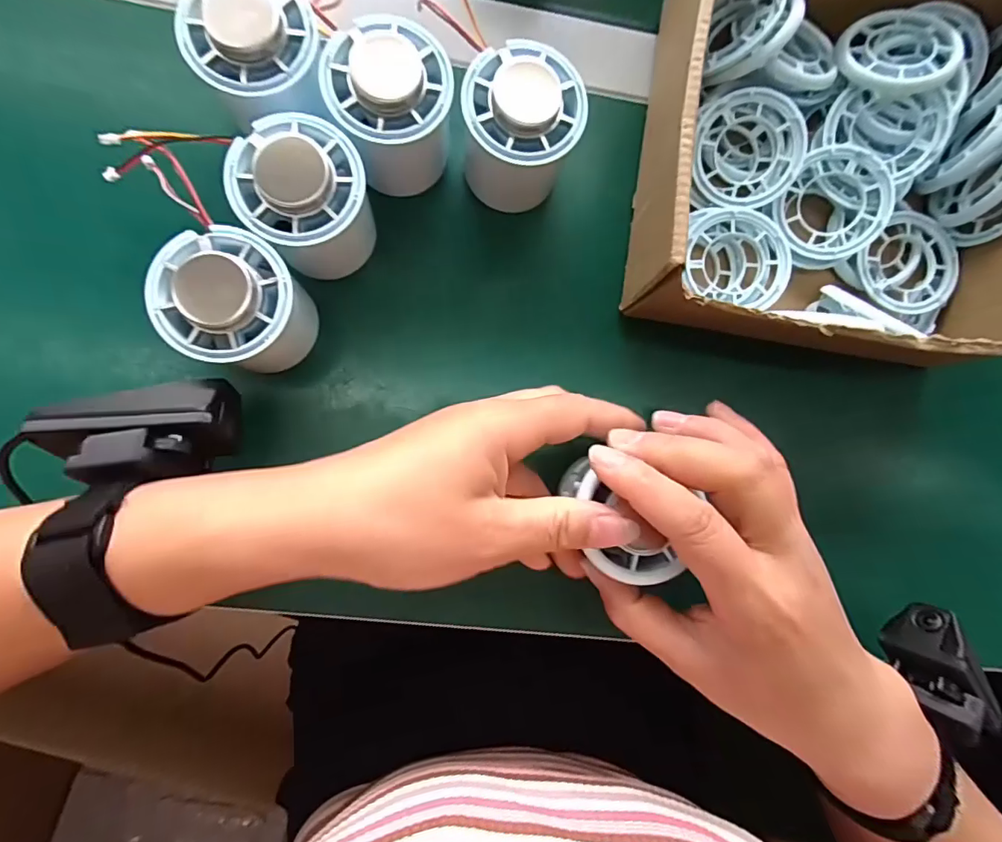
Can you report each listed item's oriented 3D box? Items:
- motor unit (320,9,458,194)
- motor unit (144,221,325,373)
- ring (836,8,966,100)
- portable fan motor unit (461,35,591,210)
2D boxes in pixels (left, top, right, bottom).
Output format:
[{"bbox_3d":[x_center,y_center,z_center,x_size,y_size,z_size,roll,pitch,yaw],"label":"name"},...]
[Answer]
[{"bbox_3d":[-0.048,-0.144,0.228,0.057,0.052,0.063,-28,90,-6],"label":"motor unit"},{"bbox_3d":[-0.116,-0.051,0.218,0.052,0.063,0.052,0,87,-5],"label":"motor unit"},{"bbox_3d":[0.206,-0.191,0.252,0.054,0.010,0.054,-2,76,8],"label":"ring"},{"bbox_3d":[0.009,-0.139,0.238,0.052,0.057,0.051,0,87,-5],"label":"portable fan motor unit"}]

